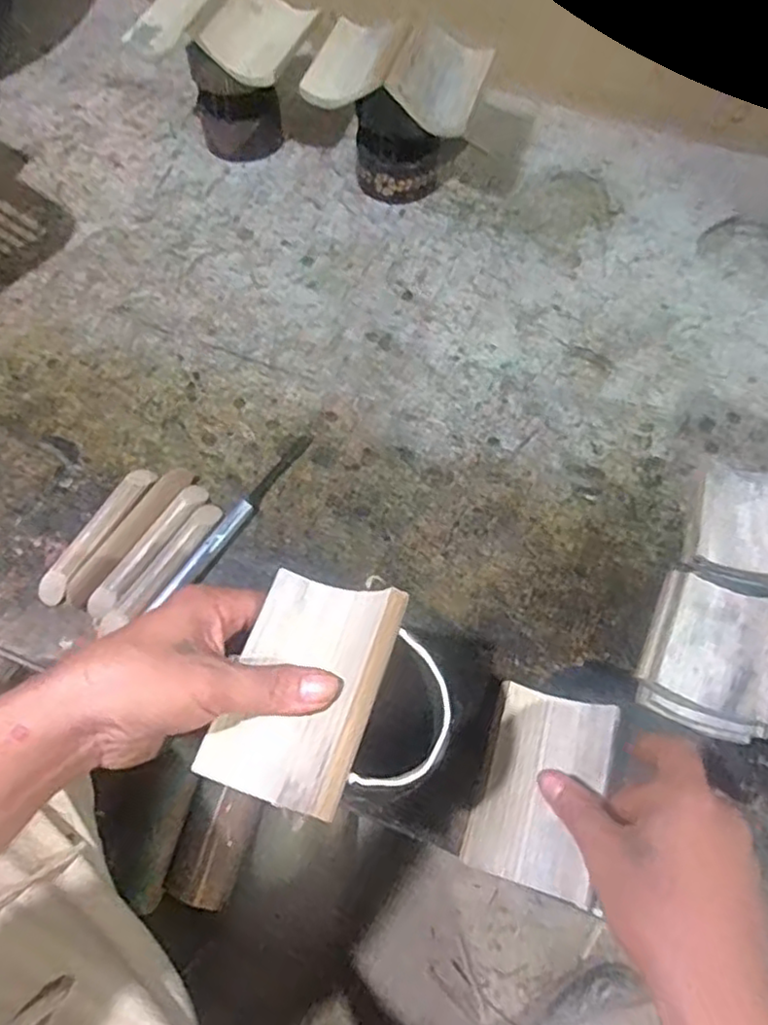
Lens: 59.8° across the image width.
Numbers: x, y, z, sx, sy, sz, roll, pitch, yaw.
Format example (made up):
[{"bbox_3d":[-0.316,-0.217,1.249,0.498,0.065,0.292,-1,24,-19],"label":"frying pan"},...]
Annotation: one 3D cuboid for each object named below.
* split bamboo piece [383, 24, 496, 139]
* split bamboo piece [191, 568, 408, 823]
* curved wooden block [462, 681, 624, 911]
[{"bbox_3d":[0.050,-0.374,0.573,0.069,0.040,0.113,19,62,8],"label":"split bamboo piece"},{"bbox_3d":[-0.037,0.088,0.337,0.076,0.022,0.111,6,60,26],"label":"split bamboo piece"},{"bbox_3d":[0.097,0.167,0.413,0.070,0.026,0.113,17,64,6],"label":"curved wooden block"}]

